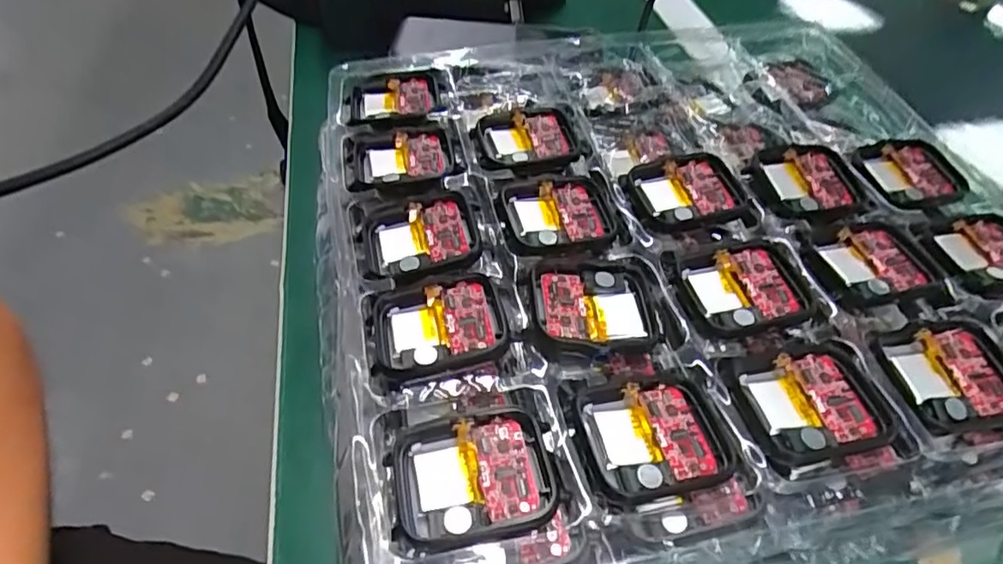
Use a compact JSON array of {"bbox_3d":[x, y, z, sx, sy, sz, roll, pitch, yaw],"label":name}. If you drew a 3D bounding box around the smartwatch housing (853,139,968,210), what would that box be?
[{"bbox_3d":[0.189,-0.050,0.278,0.039,0.007,0.041,-6,50,-9],"label":"smartwatch housing"}]

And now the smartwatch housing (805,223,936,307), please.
[{"bbox_3d":[0.144,-0.008,0.234,0.049,0.004,0.036,-10,51,-13],"label":"smartwatch housing"}]

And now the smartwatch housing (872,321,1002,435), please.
[{"bbox_3d":[0.155,0.031,0.204,0.045,0.005,0.037,-6,50,-9],"label":"smartwatch housing"}]

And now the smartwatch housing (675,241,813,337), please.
[{"bbox_3d":[0.090,0.000,0.223,0.042,0.005,0.040,-3,49,-7],"label":"smartwatch housing"}]

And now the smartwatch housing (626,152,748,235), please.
[{"bbox_3d":[0.077,-0.037,0.258,0.042,0.014,0.035,-4,49,-7],"label":"smartwatch housing"}]

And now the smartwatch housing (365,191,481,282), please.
[{"bbox_3d":[-0.031,-0.018,0.235,0.042,0.011,0.041,-4,49,-7],"label":"smartwatch housing"}]

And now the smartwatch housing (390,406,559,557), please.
[{"bbox_3d":[-0.008,0.056,0.172,0.044,0.011,0.037,-5,50,-9],"label":"smartwatch housing"}]

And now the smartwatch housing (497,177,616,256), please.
[{"bbox_3d":[0.024,-0.026,0.247,0.046,0.006,0.044,-6,50,-9],"label":"smartwatch housing"}]

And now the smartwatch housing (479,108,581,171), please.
[{"bbox_3d":[0.013,-0.067,0.279,0.045,0.009,0.048,-5,50,-9],"label":"smartwatch housing"}]

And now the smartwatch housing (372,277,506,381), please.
[{"bbox_3d":[-0.021,0.015,0.205,0.043,0.011,0.037,-7,50,-10],"label":"smartwatch housing"}]

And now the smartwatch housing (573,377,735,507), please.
[{"bbox_3d":[0.047,0.047,0.184,0.044,0.006,0.037,-6,50,-9],"label":"smartwatch housing"}]

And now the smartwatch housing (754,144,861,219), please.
[{"bbox_3d":[0.135,-0.044,0.263,0.045,0.008,0.041,-3,49,-7],"label":"smartwatch housing"}]

